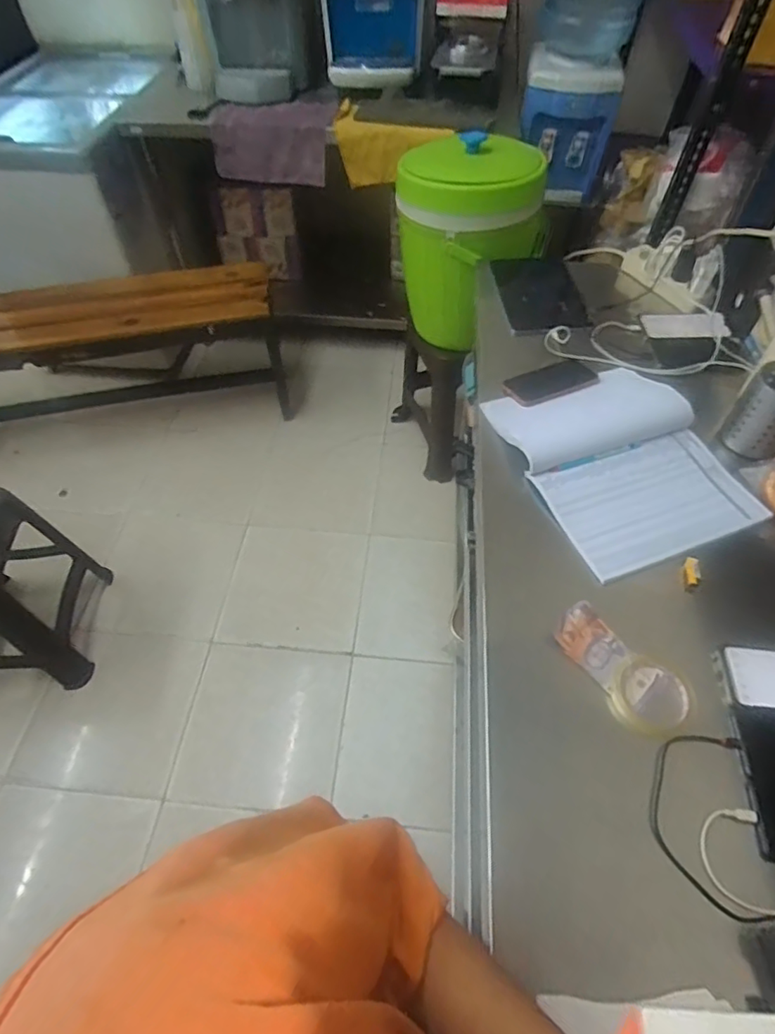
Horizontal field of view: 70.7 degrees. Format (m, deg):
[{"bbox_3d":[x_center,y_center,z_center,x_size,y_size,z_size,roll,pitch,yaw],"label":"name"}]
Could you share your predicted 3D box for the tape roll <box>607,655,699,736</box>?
[{"bbox_3d":[0.316,0.213,0.652,0.092,0.011,0.097,0,54,0],"label":"tape roll"}]

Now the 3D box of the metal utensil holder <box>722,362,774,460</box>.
[{"bbox_3d":[0.590,-0.156,0.843,0.096,0.120,0.095,27,59,19],"label":"metal utensil holder"}]

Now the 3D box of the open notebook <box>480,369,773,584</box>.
[{"bbox_3d":[0.358,-0.092,0.857,0.303,0.036,0.353,-17,56,-11],"label":"open notebook"}]

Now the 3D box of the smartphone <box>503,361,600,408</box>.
[{"bbox_3d":[0.288,-0.239,0.966,0.172,0.013,0.074,-22,57,-15],"label":"smartphone"}]

